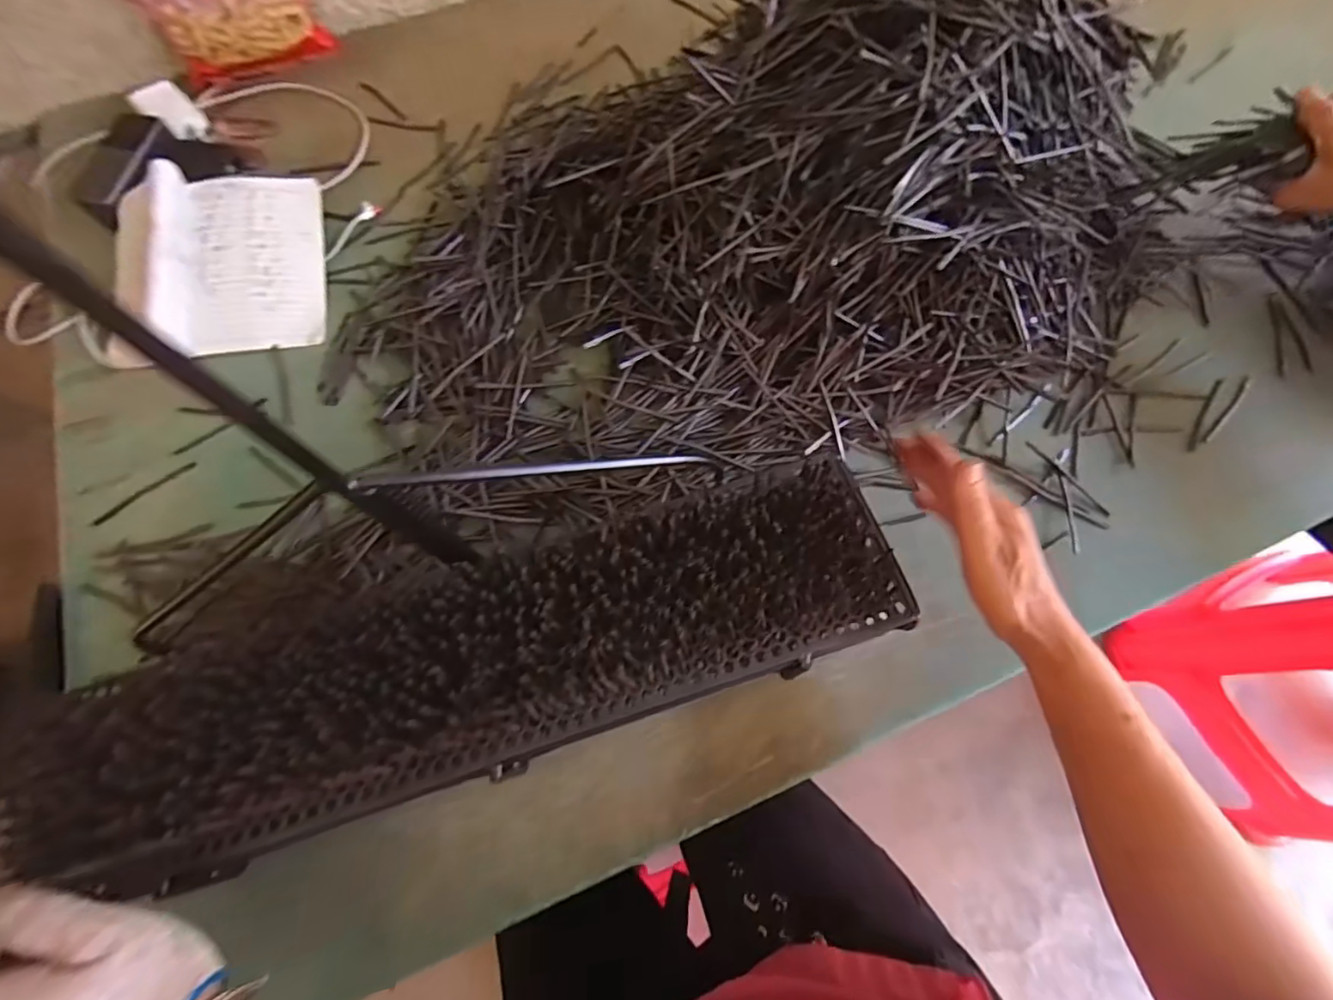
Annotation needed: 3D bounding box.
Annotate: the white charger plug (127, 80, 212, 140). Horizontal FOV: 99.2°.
[{"bbox_3d":[-0.600,-0.471,0.688,0.083,0.026,0.053,37,73,14],"label":"white charger plug"}]

